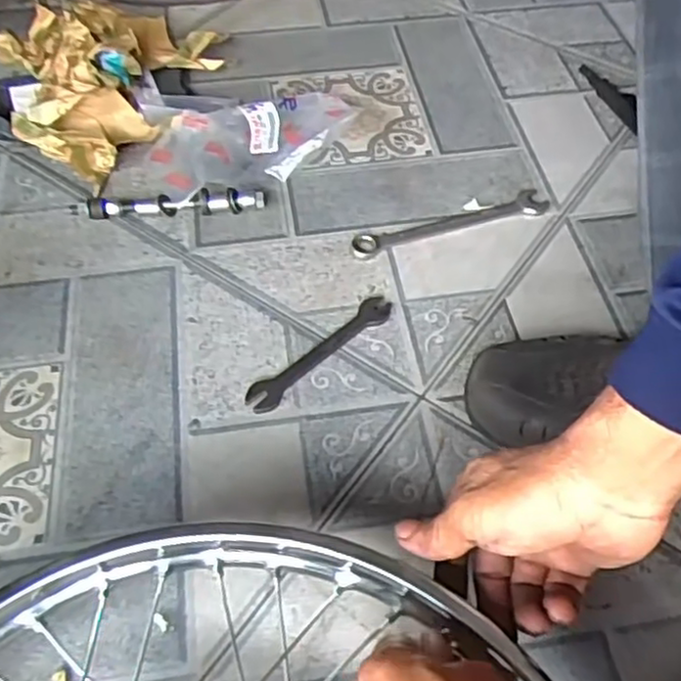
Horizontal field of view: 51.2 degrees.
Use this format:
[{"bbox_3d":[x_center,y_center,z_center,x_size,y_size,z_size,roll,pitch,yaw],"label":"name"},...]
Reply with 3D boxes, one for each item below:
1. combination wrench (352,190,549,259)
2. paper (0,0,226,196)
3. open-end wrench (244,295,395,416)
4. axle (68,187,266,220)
[{"bbox_3d":[0.101,-0.107,0.655,0.189,0.005,0.030,-17,56,-12],"label":"combination wrench"},{"bbox_3d":[-0.228,-0.268,0.727,0.223,0.076,0.212,-17,56,-12],"label":"paper"},{"bbox_3d":[-0.015,0.008,0.572,0.146,0.004,0.027,-38,62,-24],"label":"open-end wrench"},{"bbox_3d":[-0.160,-0.127,0.661,0.178,0.023,0.017,-1,54,-1],"label":"axle"}]

